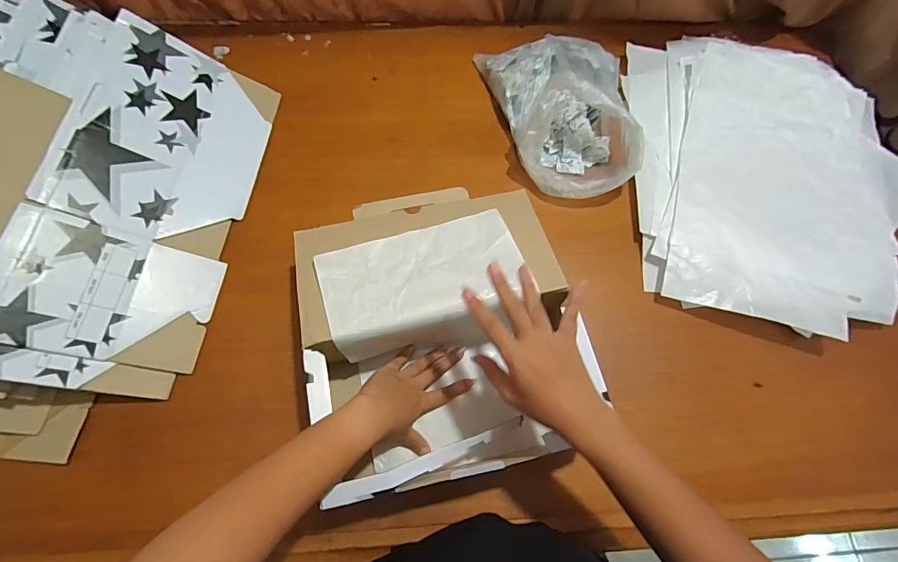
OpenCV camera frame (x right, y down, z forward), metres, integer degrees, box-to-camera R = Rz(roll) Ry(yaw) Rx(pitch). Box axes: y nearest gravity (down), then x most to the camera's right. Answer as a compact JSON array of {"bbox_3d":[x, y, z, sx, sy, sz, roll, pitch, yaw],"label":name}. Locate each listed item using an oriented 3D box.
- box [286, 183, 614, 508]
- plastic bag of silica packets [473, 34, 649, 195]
[{"bbox_3d":[-0.013,0.047,0.475,0.276,0.096,0.304,-12,71,-7],"label":"box"},{"bbox_3d":[0.178,-0.258,0.615,0.194,0.100,0.266,-13,71,-6],"label":"plastic bag of silica packets"}]

